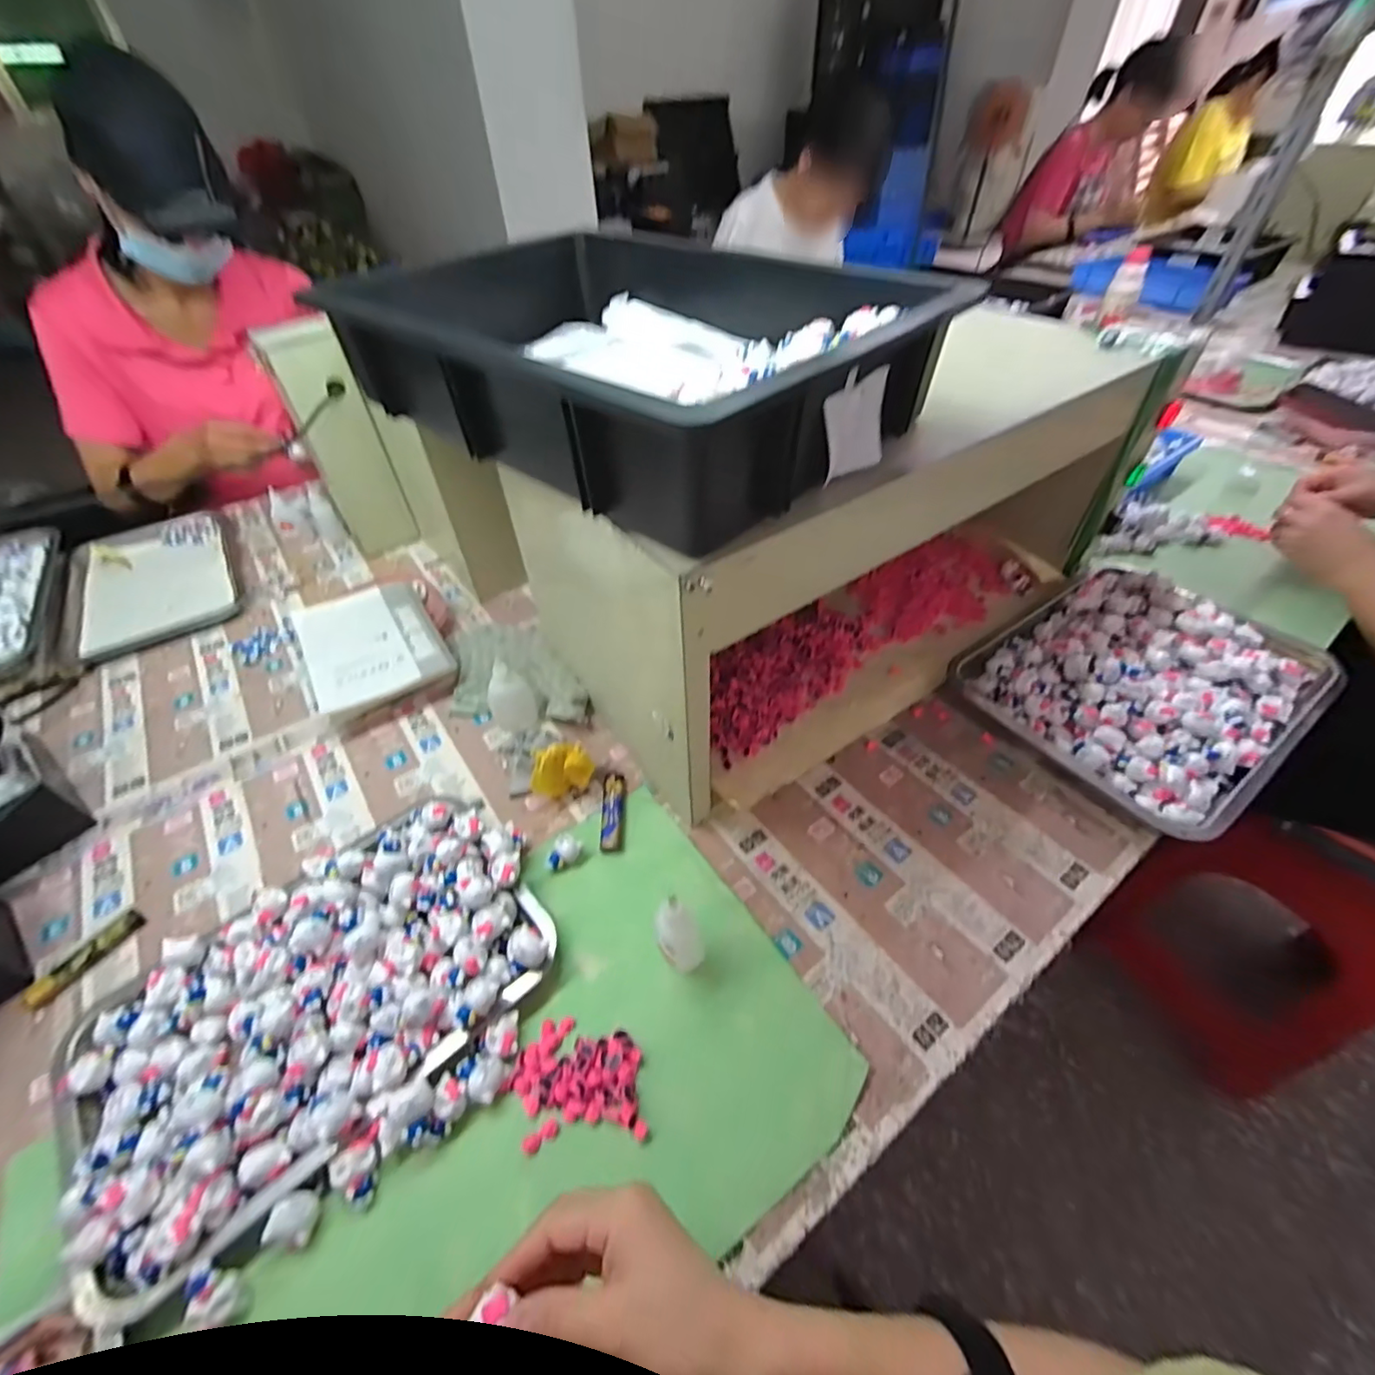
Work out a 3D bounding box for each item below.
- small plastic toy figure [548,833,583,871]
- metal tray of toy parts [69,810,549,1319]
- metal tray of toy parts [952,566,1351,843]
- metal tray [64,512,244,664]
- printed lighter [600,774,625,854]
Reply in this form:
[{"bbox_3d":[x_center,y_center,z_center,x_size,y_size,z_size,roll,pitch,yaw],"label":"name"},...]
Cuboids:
[{"bbox_3d":[-0.107,0.144,0.510,0.024,0.017,0.029,9,48,11],"label":"small plastic toy figure"},{"bbox_3d":[-0.264,0.221,0.432,0.306,0.051,0.203,-33,54,-25],"label":"metal tray of toy parts"},{"bbox_3d":[0.468,-0.014,0.605,0.320,0.059,0.260,-30,52,-22],"label":"metal tray of toy parts"},{"bbox_3d":[-0.765,-0.160,0.832,0.194,0.014,0.318,-27,52,-21],"label":"metal tray"},{"bbox_3d":[-0.069,0.116,0.543,0.019,0.013,0.078,-2,47,1],"label":"printed lighter"}]

